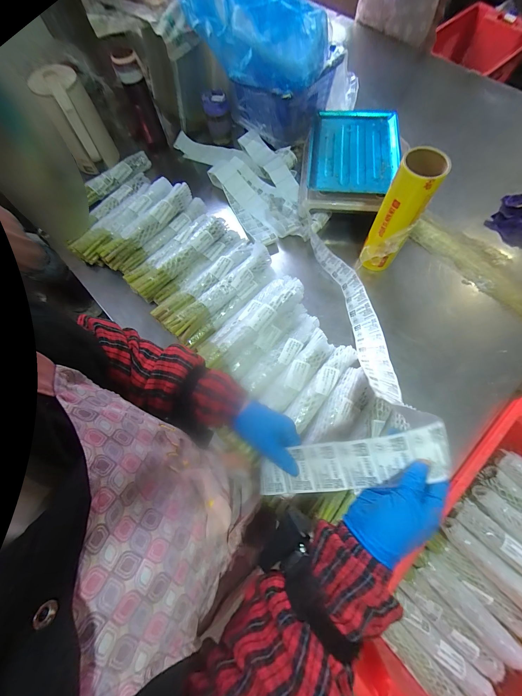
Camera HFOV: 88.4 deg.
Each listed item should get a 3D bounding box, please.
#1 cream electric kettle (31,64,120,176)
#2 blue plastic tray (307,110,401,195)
[{"bbox_3d":[-0.501,-0.611,0.729,0.125,0.222,0.111,-27,70,-8],"label":"cream electric kettle"},{"bbox_3d":[0.252,-0.533,0.733,0.233,0.050,0.297,5,69,4],"label":"blue plastic tray"}]

